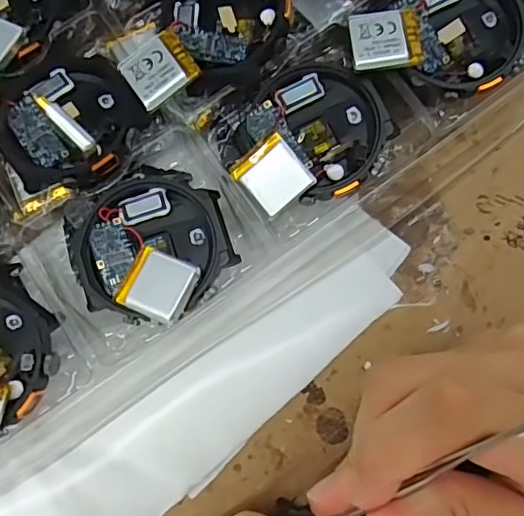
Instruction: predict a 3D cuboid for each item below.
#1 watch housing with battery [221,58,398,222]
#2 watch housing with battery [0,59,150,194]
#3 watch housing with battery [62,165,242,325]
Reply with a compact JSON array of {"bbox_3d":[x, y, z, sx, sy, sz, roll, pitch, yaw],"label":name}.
[{"bbox_3d":[0.015,-0.043,0.197,0.055,0.013,0.046,-34,81,-13],"label":"watch housing with battery"},{"bbox_3d":[-0.072,-0.053,0.198,0.051,0.032,0.049,0,78,2],"label":"watch housing with battery"},{"bbox_3d":[-0.038,-0.004,0.192,0.051,0.012,0.055,-18,68,-6],"label":"watch housing with battery"}]

